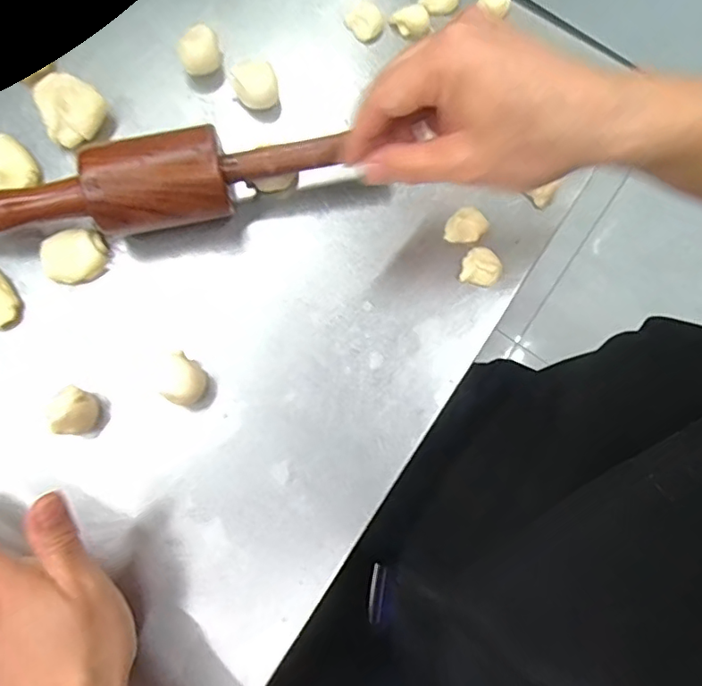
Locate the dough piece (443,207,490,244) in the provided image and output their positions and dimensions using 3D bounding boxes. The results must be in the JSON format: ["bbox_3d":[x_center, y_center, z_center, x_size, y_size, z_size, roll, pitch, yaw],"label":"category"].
[{"bbox_3d":[0.085,-0.085,0.402,0.030,0.014,0.021,7,78,0],"label":"dough piece"}]

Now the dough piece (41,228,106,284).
[{"bbox_3d":[-0.197,-0.061,0.403,0.043,0.033,0.033,-26,80,-7],"label":"dough piece"}]

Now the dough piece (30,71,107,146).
[{"bbox_3d":[-0.209,-0.178,0.406,0.045,0.029,0.050,-27,81,-7],"label":"dough piece"}]

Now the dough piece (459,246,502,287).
[{"bbox_3d":[0.094,-0.056,0.397,0.026,0.011,0.027,18,79,2],"label":"dough piece"}]

